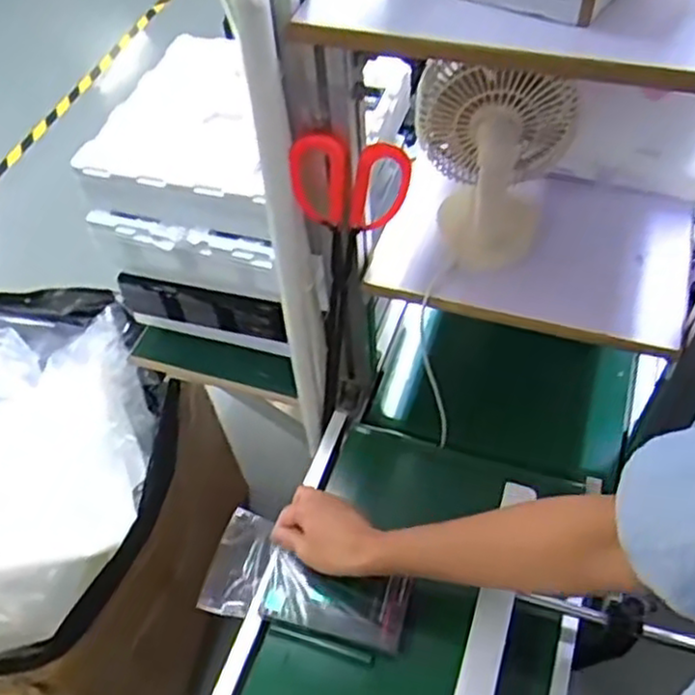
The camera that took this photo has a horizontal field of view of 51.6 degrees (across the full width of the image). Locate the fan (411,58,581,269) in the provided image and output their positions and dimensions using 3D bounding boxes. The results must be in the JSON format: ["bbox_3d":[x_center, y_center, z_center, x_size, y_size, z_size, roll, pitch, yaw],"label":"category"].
[{"bbox_3d":[0.140,-0.179,0.715,0.146,0.207,0.095,10,54,12],"label":"fan"}]

